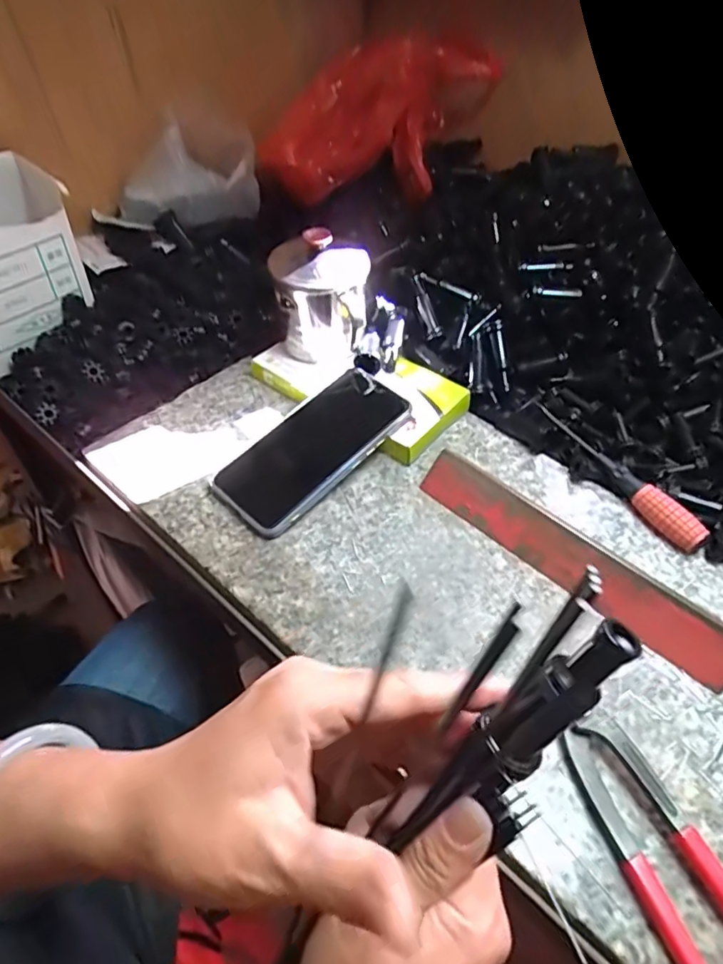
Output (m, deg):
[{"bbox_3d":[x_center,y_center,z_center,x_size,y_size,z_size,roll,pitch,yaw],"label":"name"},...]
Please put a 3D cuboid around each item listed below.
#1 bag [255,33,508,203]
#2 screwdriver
[{"bbox_3d":[0.018,-0.406,0.658,0.288,0.147,0.097,-26,53,-4],"label":"bag"},{"bbox_3d":[0.193,-0.009,0.439,0.019,0.018,0.160,-24,54,-21],"label":"screwdriver"}]

